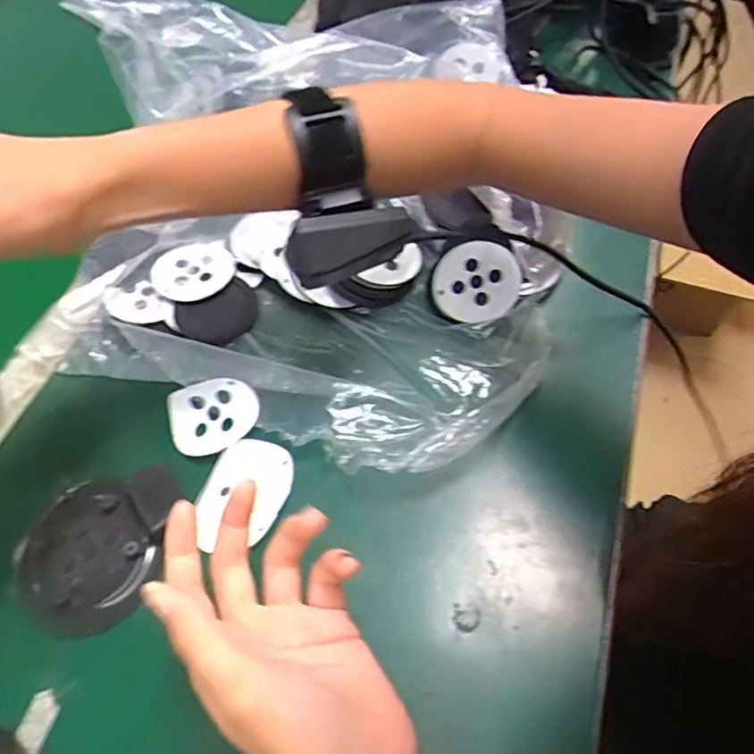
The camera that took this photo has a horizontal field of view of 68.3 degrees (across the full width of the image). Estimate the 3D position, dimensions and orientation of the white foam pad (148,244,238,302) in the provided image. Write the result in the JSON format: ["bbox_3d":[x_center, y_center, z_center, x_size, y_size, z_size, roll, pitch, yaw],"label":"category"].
[{"bbox_3d":[-0.144,-0.083,0.435,0.059,0.009,0.059,-39,62,-20],"label":"white foam pad"}]

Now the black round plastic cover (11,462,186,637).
[{"bbox_3d":[-0.166,0.095,0.325,0.076,0.019,0.096,16,59,14],"label":"black round plastic cover"}]

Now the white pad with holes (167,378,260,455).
[{"bbox_3d":[-0.109,0.026,0.368,0.062,0.010,0.045,-14,83,6],"label":"white pad with holes"}]

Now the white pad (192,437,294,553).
[{"bbox_3d":[-0.082,0.072,0.343,0.053,0.012,0.072,20,60,16],"label":"white pad"}]

